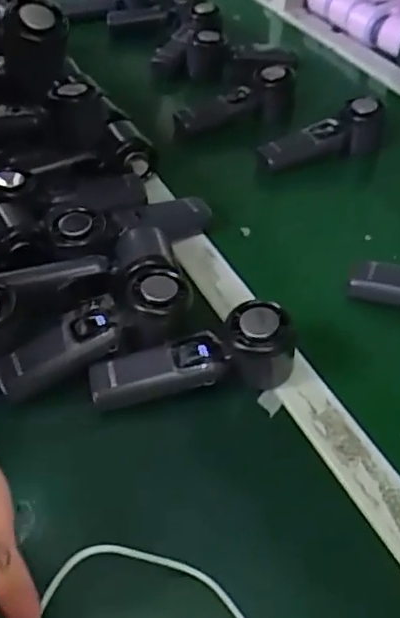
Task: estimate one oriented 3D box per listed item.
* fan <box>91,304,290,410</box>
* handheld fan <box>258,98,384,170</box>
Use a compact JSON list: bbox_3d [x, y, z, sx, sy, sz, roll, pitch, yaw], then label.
[{"bbox_3d":[-0.004,0.036,0.479,0.166,0.051,0.042,-8,47,-8],"label":"fan"},{"bbox_3d":[0.152,-0.207,0.733,0.170,0.059,0.050,-17,49,-16],"label":"handheld fan"}]

